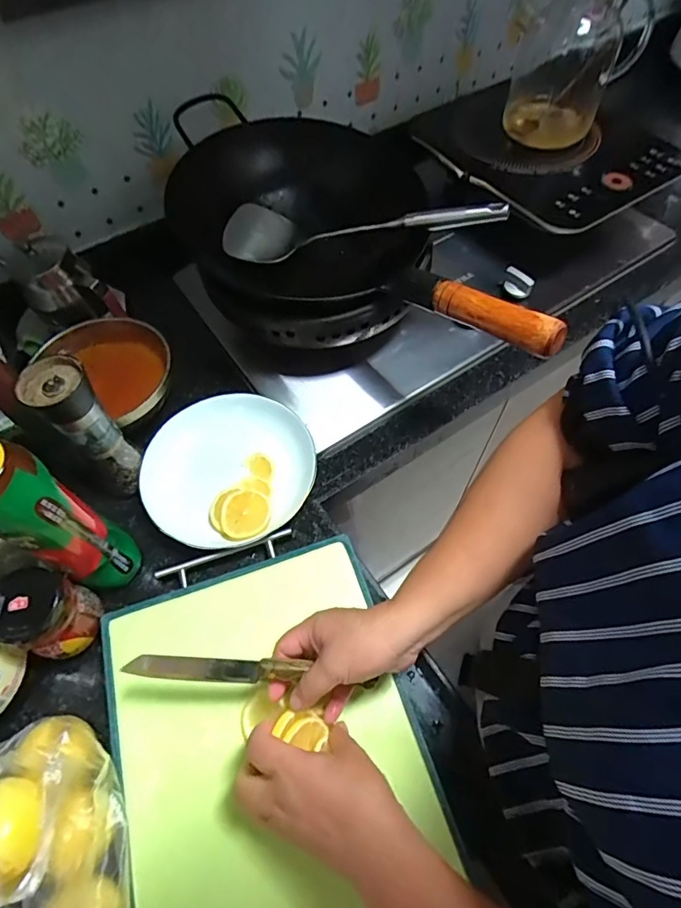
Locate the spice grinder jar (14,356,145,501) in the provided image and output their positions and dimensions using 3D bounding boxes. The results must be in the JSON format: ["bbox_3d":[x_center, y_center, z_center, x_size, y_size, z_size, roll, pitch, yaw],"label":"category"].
[{"bbox_3d":[-0.261,-0.019,0.506,0.056,0.175,0.063,-39,66,-20],"label":"spice grinder jar"}]

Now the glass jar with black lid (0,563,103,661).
[{"bbox_3d":[-0.270,0.152,0.450,0.061,0.102,0.066,-1,59,1],"label":"glass jar with black lid"}]

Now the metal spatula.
[{"bbox_3d":[0.019,-0.282,0.595,0.352,0.049,0.082,8,59,23],"label":"metal spatula"}]

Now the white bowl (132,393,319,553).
[{"bbox_3d":[-0.133,0.014,0.561,0.185,0.042,0.192,-1,59,1],"label":"white bowl"}]

